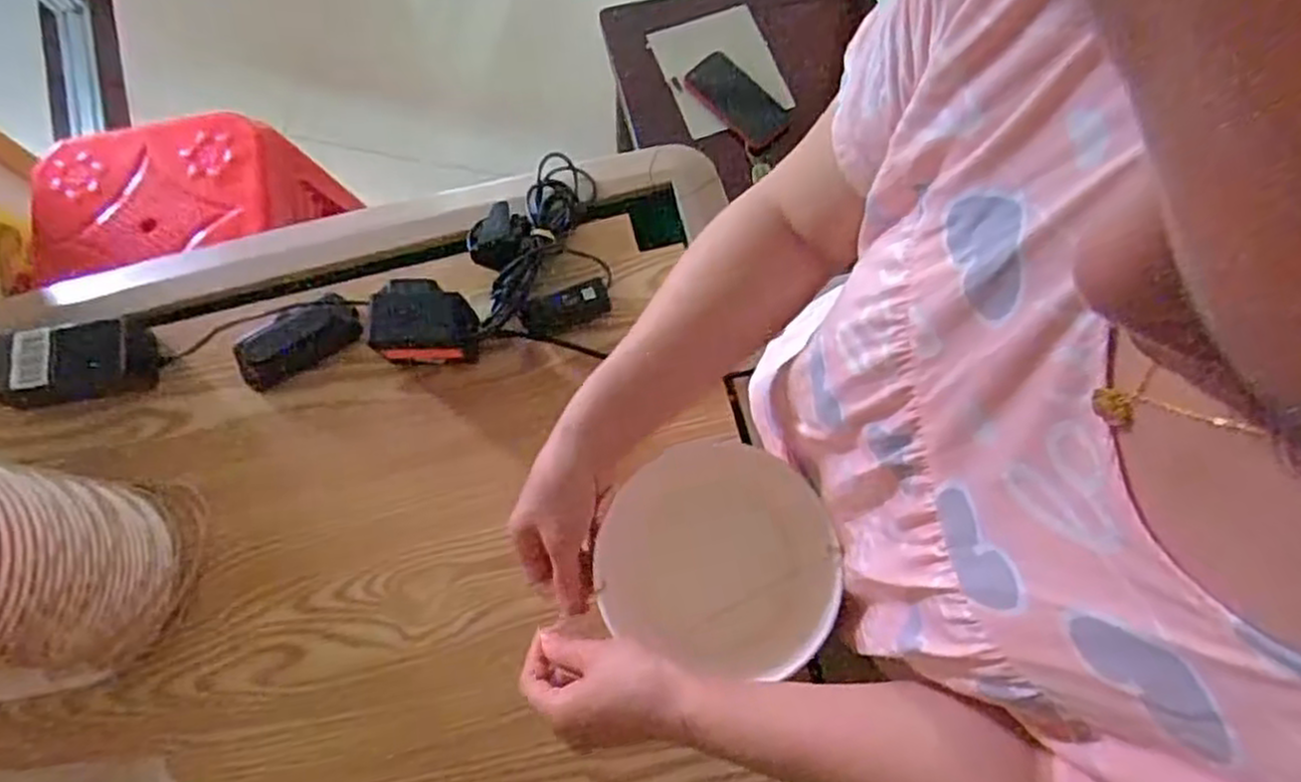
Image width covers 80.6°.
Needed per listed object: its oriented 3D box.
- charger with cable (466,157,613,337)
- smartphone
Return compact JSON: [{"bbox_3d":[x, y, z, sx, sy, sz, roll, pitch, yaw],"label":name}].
[{"bbox_3d":[-0.103,-0.138,0.694,0.118,0.039,0.186,-9,74,-2],"label":"charger with cable"},{"bbox_3d":[0.129,-0.425,1.127,0.082,0.018,0.162,-38,77,-9],"label":"smartphone"}]

